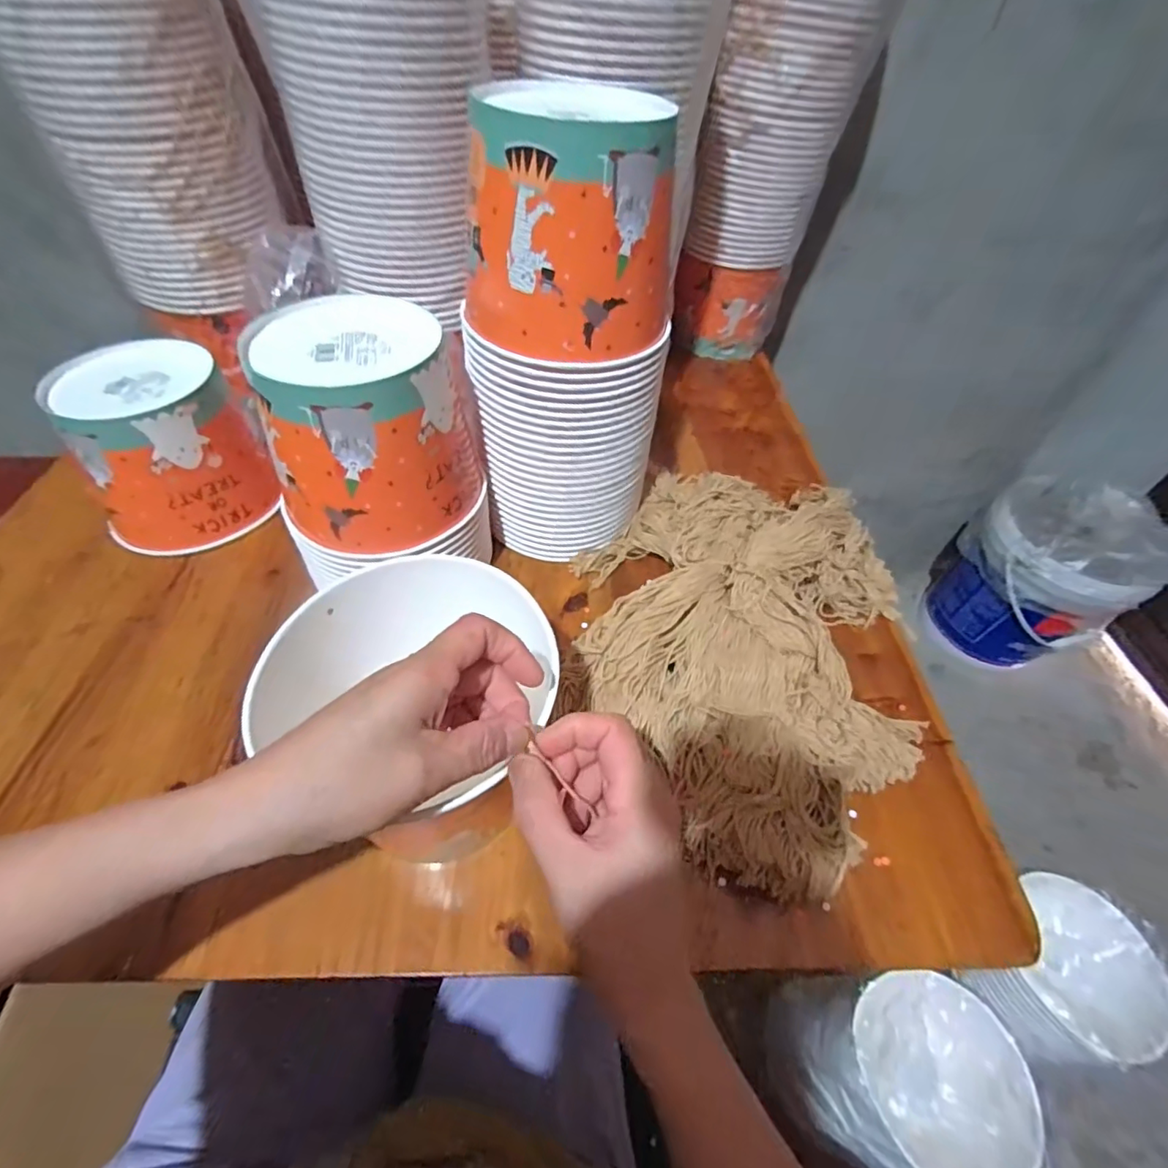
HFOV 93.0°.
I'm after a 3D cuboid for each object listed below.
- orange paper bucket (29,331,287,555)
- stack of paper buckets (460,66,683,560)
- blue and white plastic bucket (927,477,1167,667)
[{"bbox_3d":[-0.388,-0.121,0.511,0.130,0.135,0.132,2,50,-3],"label":"orange paper bucket"},{"bbox_3d":[-0.018,-0.175,0.453,0.145,0.331,0.119,25,53,15],"label":"stack of paper buckets"},{"bbox_3d":[1.008,-0.018,1.221,0.314,0.401,0.262,17,51,10],"label":"blue and white plastic bucket"}]

